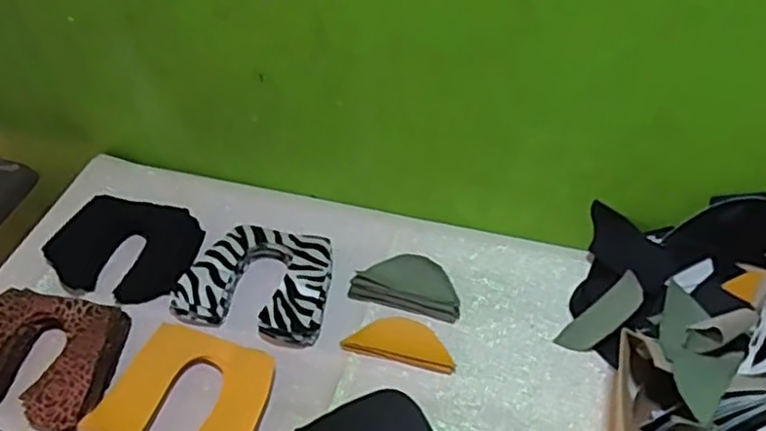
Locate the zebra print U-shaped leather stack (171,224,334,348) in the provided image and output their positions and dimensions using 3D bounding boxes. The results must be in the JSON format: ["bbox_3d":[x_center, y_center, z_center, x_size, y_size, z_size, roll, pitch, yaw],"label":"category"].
[{"bbox_3d":[-0.131,0.069,0.732,0.152,0.032,0.129,10,49,12],"label":"zebra print U-shaped leather stack"}]

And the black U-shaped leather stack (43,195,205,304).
[{"bbox_3d":[-0.290,0.037,0.778,0.175,0.031,0.118,10,49,11],"label":"black U-shaped leather stack"}]

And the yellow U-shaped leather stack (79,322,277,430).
[{"bbox_3d":[-0.185,0.173,0.643,0.152,0.031,0.121,12,49,13],"label":"yellow U-shaped leather stack"}]

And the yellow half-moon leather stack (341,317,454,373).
[{"bbox_3d":[0.018,0.127,0.684,0.113,0.014,0.047,13,49,14],"label":"yellow half-moon leather stack"}]

